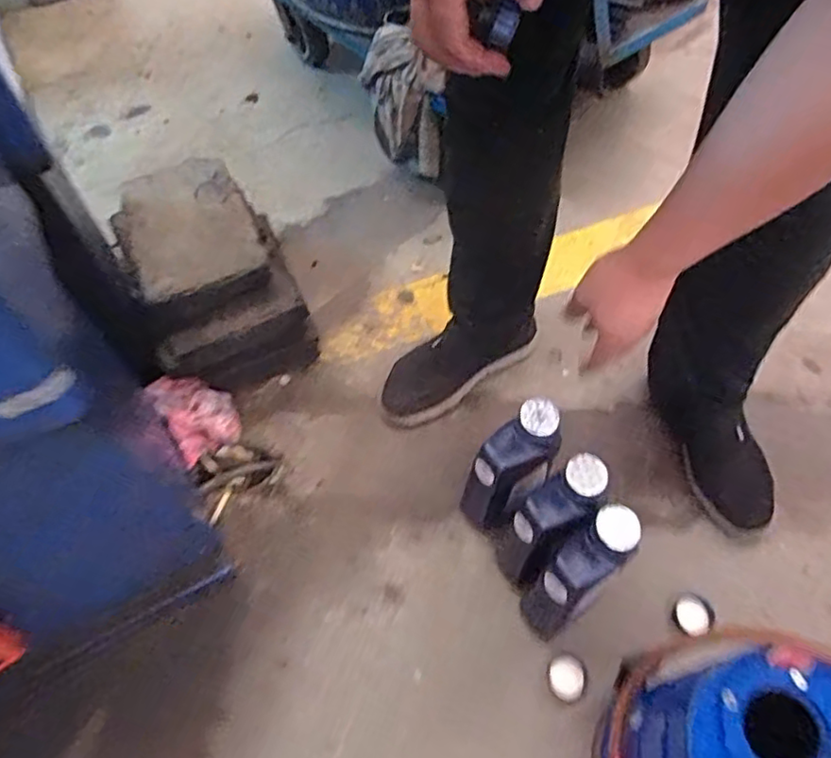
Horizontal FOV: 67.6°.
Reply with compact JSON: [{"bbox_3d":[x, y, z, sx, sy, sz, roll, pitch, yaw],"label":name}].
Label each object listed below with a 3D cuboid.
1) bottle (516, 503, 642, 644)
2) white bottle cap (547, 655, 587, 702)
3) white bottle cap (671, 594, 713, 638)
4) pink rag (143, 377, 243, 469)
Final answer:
[{"bbox_3d":[0.184,0.224,0.711,0.119,0.239,0.060,-38,64,-18],"label":"bottle"},{"bbox_3d":[0.184,0.363,0.757,0.044,0.010,0.050,22,62,16],"label":"white bottle cap"},{"bbox_3d":[0.353,0.299,0.789,0.049,0.022,0.047,-1,59,2],"label":"white bottle cap"},{"bbox_3d":[-0.318,0.056,0.926,0.094,0.101,0.107,-30,62,-15],"label":"pink rag"}]

